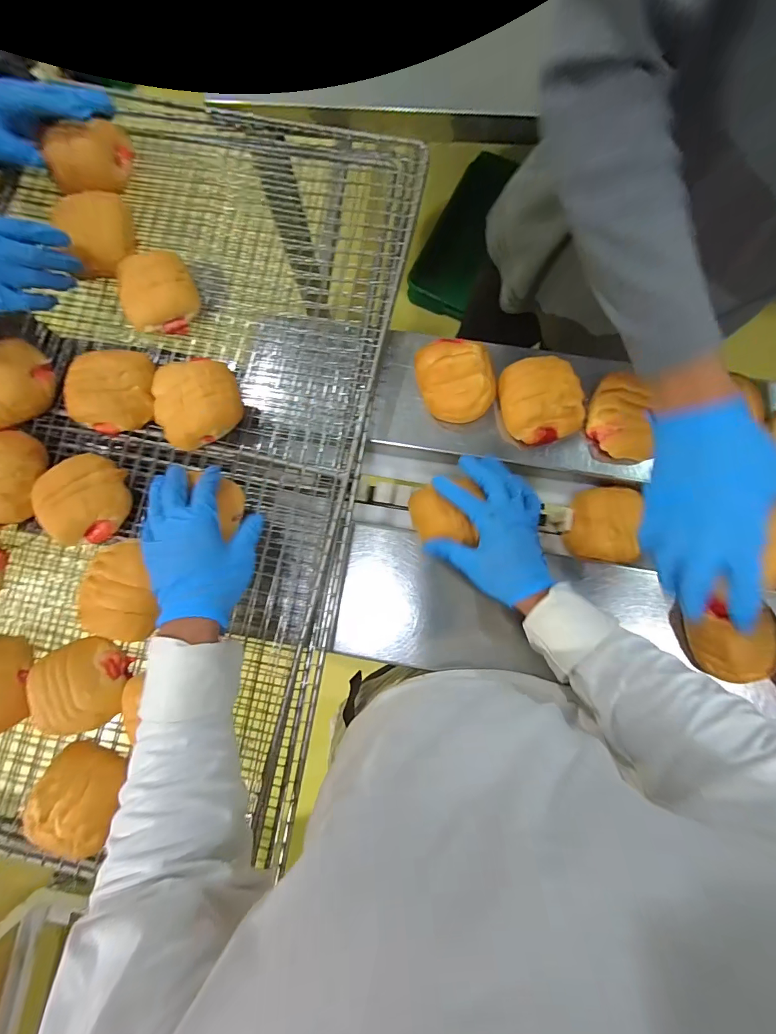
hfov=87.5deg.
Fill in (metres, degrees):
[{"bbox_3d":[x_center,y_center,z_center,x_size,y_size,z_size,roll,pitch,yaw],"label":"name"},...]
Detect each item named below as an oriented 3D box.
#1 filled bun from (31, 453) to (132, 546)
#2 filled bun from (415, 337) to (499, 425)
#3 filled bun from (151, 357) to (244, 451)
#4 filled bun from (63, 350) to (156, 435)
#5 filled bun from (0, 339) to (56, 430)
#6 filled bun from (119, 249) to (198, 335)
[{"bbox_3d":[-0.333,-0.016,0.452,0.088,0.052,0.081,0,86,3],"label":"filled bun"},{"bbox_3d":[0.081,-0.170,0.488,0.082,0.039,0.106,-21,85,1],"label":"filled bun"},{"bbox_3d":[-0.217,-0.128,0.461,0.097,0.057,0.099,-10,85,2],"label":"filled bun"},{"bbox_3d":[-0.317,-0.143,0.463,0.093,0.058,0.093,-7,85,2],"label":"filled bun"},{"bbox_3d":[-0.435,-0.144,0.461,0.062,0.060,0.106,40,88,5],"label":"filled bun"},{"bbox_3d":[-0.266,-0.261,0.484,0.083,0.062,0.072,-14,85,2],"label":"filled bun"}]

